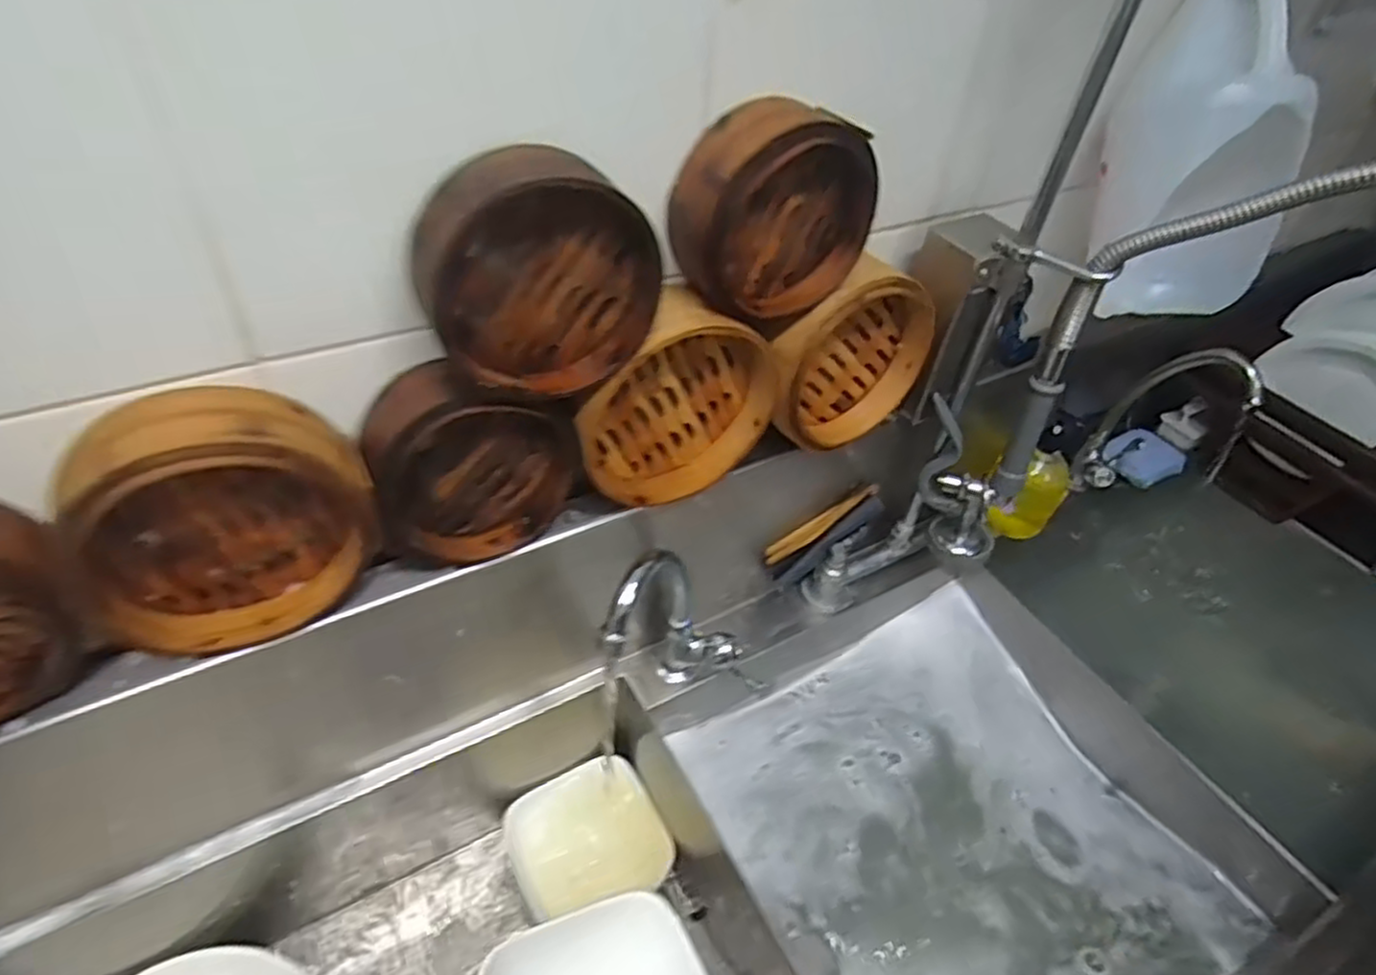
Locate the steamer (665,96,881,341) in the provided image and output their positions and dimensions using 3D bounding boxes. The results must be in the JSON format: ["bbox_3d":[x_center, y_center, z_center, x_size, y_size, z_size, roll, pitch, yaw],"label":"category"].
[{"bbox_3d":[0.054,-0.187,0.539,0.152,0.148,0.064,-23,51,-27],"label":"steamer"}]

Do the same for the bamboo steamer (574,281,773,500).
[{"bbox_3d":[-0.010,-0.061,0.591,0.167,0.166,0.048,-22,50,-26],"label":"bamboo steamer"}]

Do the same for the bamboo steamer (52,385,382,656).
[{"bbox_3d":[-0.284,0.021,0.468,0.161,0.154,0.069,-19,49,-24],"label":"bamboo steamer"}]

